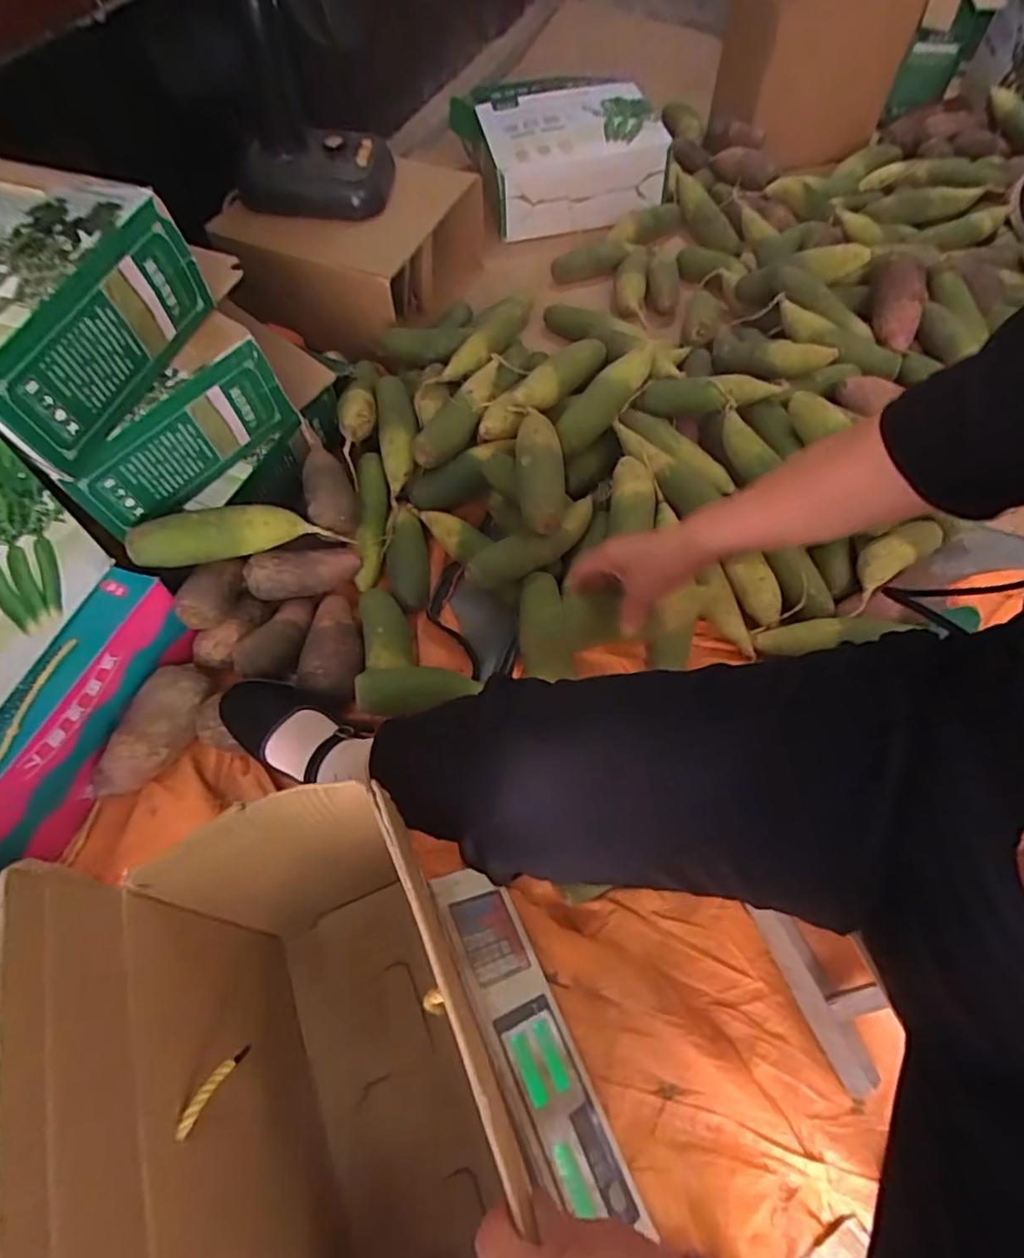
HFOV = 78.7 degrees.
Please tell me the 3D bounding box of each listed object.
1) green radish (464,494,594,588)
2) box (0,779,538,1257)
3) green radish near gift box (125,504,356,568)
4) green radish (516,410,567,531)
[{"bbox_3d":[0.034,-0.109,0.791,0.208,0.052,0.047,-35,65,-18],"label":"green radish"},{"bbox_3d":[-0.086,0.294,0.324,0.167,0.336,0.369,-21,61,-11],"label":"box"},{"bbox_3d":[-0.331,-0.122,0.767,0.250,0.050,0.050,-11,59,-22],"label":"green radish near gift box"},{"bbox_3d":[0.037,-0.207,0.809,0.062,0.064,0.177,-3,59,-1],"label":"green radish"}]

